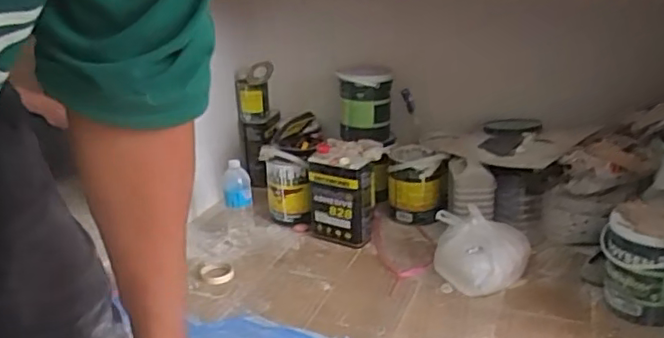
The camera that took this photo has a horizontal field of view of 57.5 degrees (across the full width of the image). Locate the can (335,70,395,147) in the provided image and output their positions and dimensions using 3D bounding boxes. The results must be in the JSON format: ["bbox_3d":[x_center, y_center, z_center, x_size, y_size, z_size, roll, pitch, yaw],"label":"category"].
[{"bbox_3d":[0.104,-0.187,1.840,0.164,0.229,0.132,-3,21,-2],"label":"can"}]

